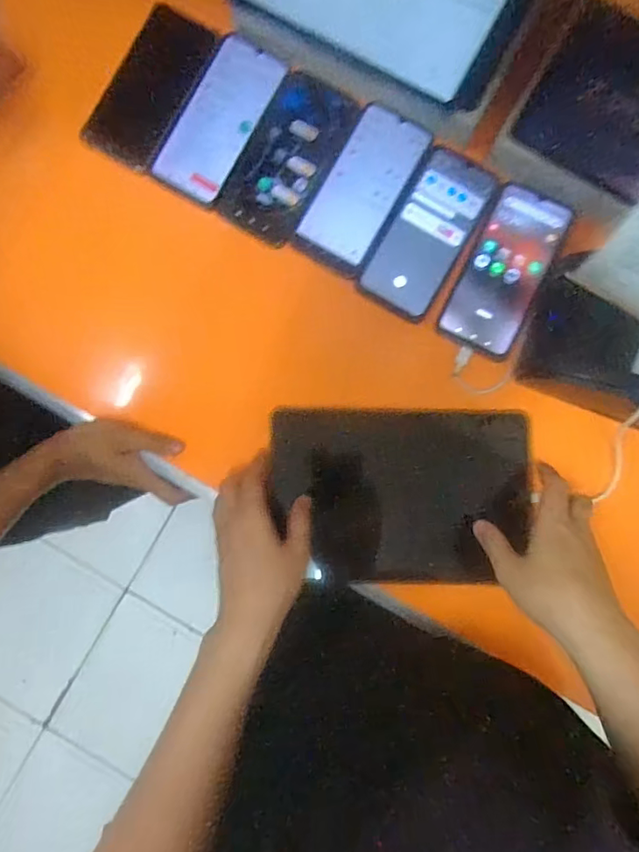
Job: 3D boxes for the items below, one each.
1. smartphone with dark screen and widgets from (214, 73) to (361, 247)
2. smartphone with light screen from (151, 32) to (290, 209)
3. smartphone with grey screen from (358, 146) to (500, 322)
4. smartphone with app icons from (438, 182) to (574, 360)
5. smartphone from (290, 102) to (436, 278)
[{"bbox_3d":[-0.032,-0.260,0.513,0.079,0.006,0.156,29,94,-1],"label":"smartphone with dark screen and widgets"},{"bbox_3d":[-0.098,-0.296,0.514,0.073,0.005,0.156,31,94,-1],"label":"smartphone with light screen"},{"bbox_3d":[0.106,-0.188,0.515,0.075,0.007,0.160,30,94,-1],"label":"smartphone with grey screen"},{"bbox_3d":[0.178,-0.149,0.509,0.072,0.007,0.158,25,94,0],"label":"smartphone with app icons"},{"bbox_3d":[0.041,-0.230,0.517,0.078,0.004,0.159,30,94,-1],"label":"smartphone"}]

